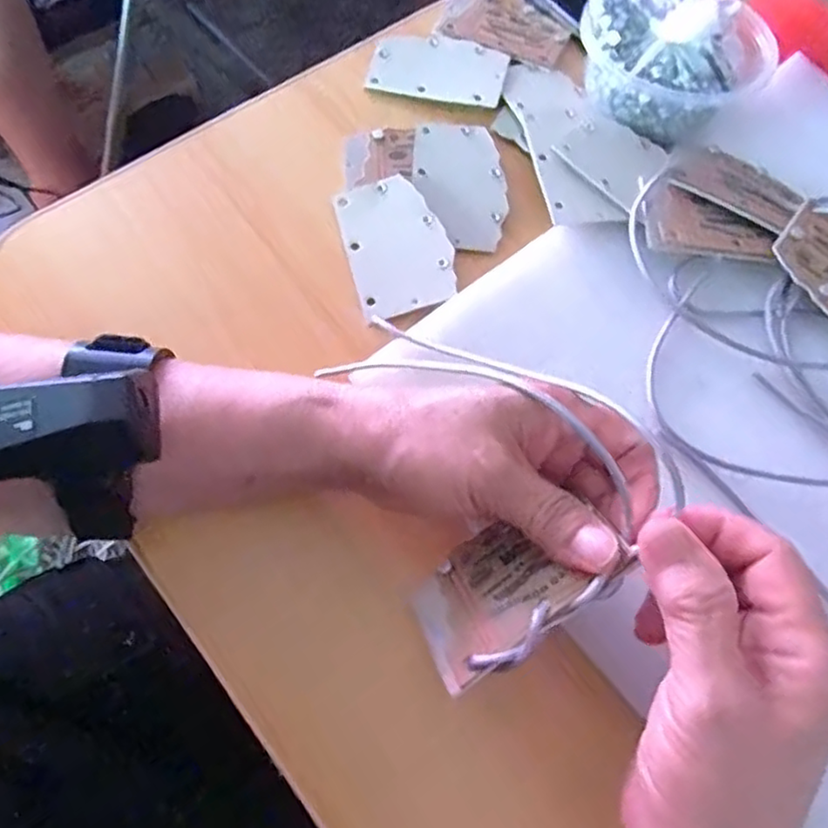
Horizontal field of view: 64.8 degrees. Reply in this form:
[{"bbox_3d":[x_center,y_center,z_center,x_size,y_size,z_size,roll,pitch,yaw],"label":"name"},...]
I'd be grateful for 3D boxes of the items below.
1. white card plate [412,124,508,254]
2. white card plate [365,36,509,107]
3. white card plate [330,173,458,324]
[{"bbox_3d":[0.027,-0.132,0.378,0.050,0.008,0.085,-6,68,-5],"label":"white card plate"},{"bbox_3d":[0.015,-0.219,0.415,0.083,0.007,0.048,11,67,2],"label":"white card plate"},{"bbox_3d":[-0.010,-0.093,0.361,0.054,0.004,0.082,-19,71,5],"label":"white card plate"}]

